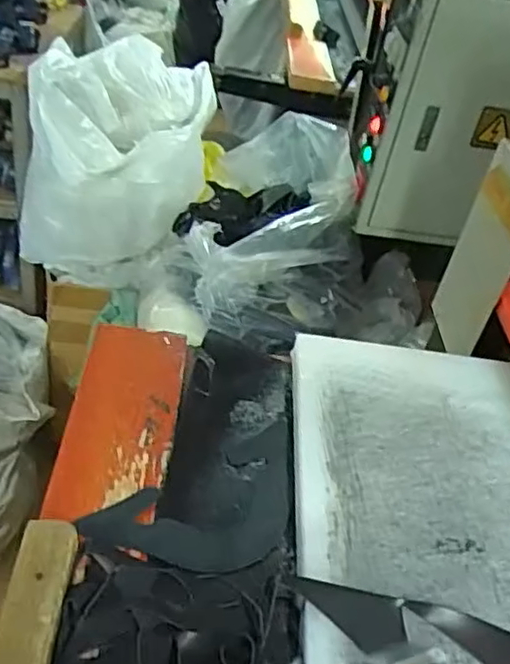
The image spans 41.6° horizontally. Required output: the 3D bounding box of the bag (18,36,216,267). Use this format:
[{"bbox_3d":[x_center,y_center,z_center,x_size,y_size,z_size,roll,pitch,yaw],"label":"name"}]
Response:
[{"bbox_3d":[-0.293,-0.342,1.382,0.402,0.412,0.258,-2,41,-12],"label":"bag"}]

